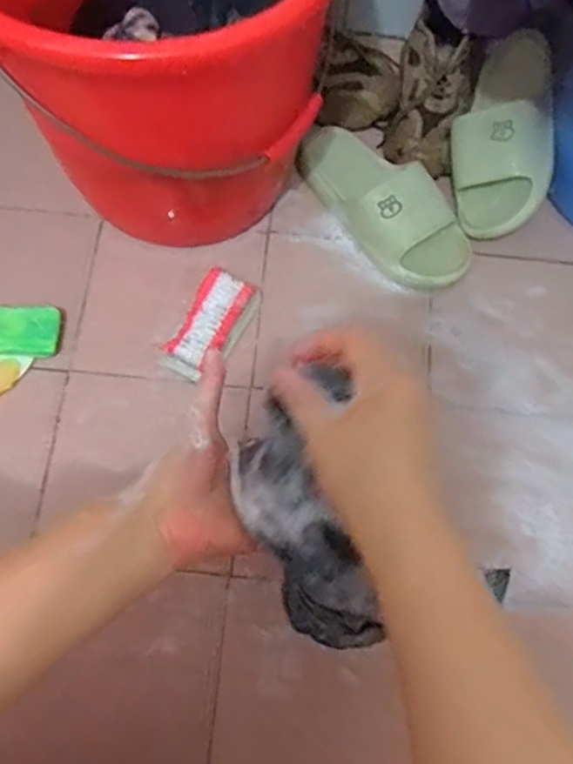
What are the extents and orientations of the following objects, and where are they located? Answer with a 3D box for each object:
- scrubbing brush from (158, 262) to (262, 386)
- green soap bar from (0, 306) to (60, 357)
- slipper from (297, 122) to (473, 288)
[{"bbox_3d":[-0.084,-0.062,0.690,0.065,0.036,0.130,27,72,6],"label":"scrubbing brush"},{"bbox_3d":[-0.302,-0.056,0.671,0.097,0.028,0.051,-1,72,-3],"label":"green soap bar"},{"bbox_3d":[0.113,-0.219,0.727,0.104,0.069,0.255,-37,77,-13],"label":"slipper"}]

